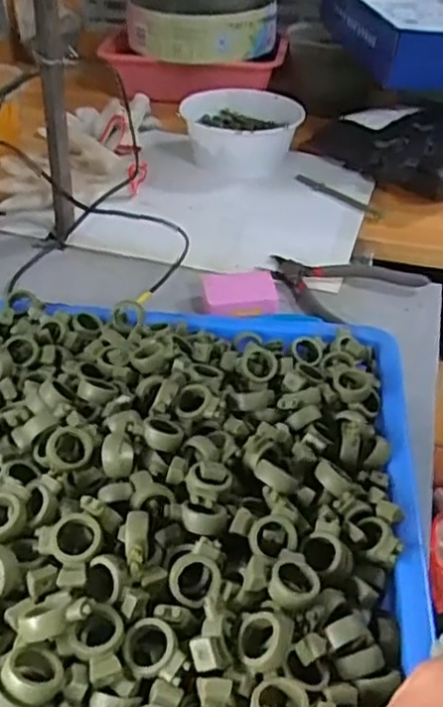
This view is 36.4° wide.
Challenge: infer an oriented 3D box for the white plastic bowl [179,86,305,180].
[{"bbox_3d":[0.034,-0.315,0.988,0.173,0.096,0.180,1,38,-1],"label":"white plastic bowl"}]

